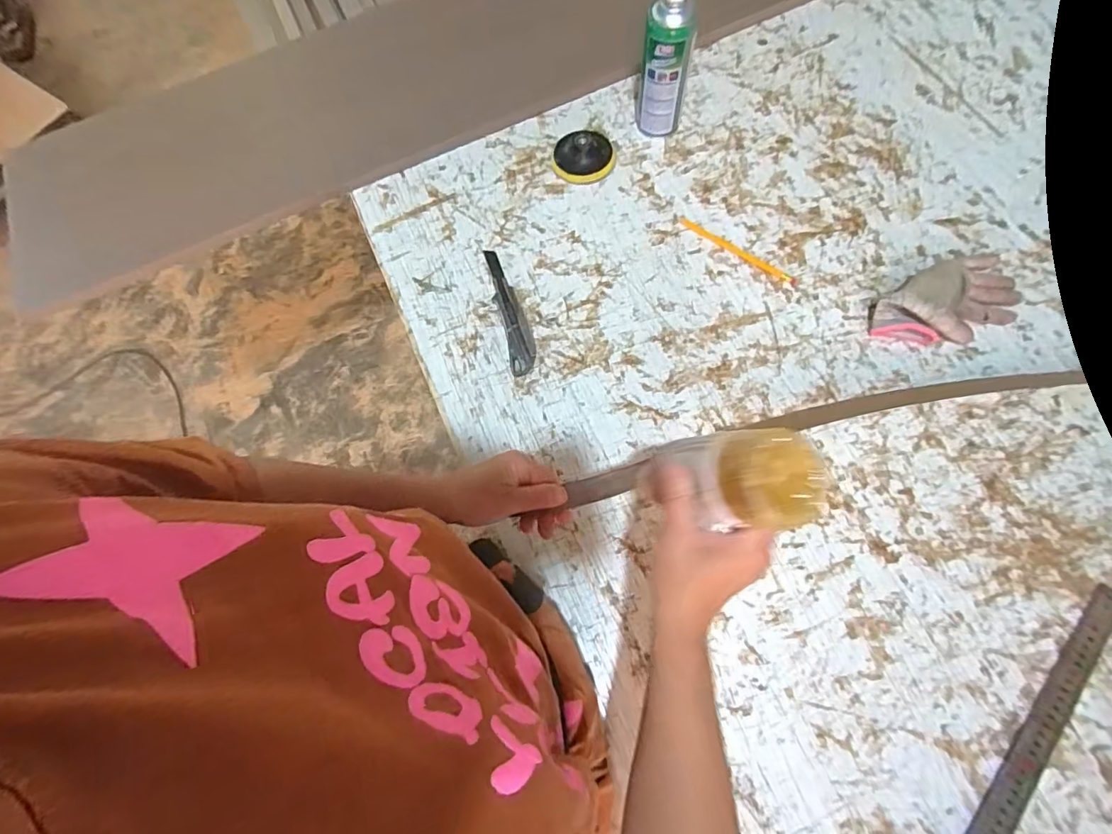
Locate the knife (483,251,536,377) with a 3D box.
[{"bbox_3d":[-0.057,-0.137,0.630,0.034,0.013,0.180,-15,69,-3],"label":"knife"}]

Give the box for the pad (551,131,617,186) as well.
[{"bbox_3d":[0.038,-0.356,0.689,0.084,0.028,0.078,0,71,5],"label":"pad"}]

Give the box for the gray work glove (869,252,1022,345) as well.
[{"bbox_3d":[0.465,-0.136,0.597,0.185,0.035,0.100,-23,70,-6],"label":"gray work glove"}]

